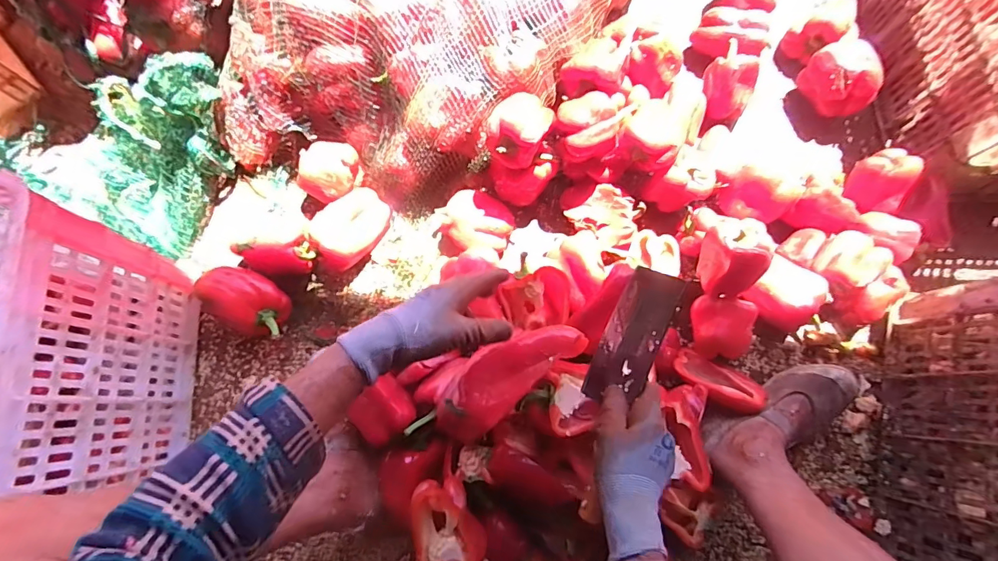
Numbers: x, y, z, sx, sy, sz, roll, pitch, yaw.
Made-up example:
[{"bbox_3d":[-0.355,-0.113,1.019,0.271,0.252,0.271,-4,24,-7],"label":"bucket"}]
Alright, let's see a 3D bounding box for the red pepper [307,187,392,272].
[{"bbox_3d":[-0.222,-0.079,0.670,0.076,0.061,0.129,35,77,8],"label":"red pepper"}]

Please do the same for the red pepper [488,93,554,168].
[{"bbox_3d":[0.033,-0.213,0.617,0.076,0.066,0.099,24,76,6],"label":"red pepper"}]

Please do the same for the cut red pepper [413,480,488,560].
[{"bbox_3d":[-0.057,0.284,0.510,0.078,0.039,0.099,-4,75,-2],"label":"cut red pepper"}]

